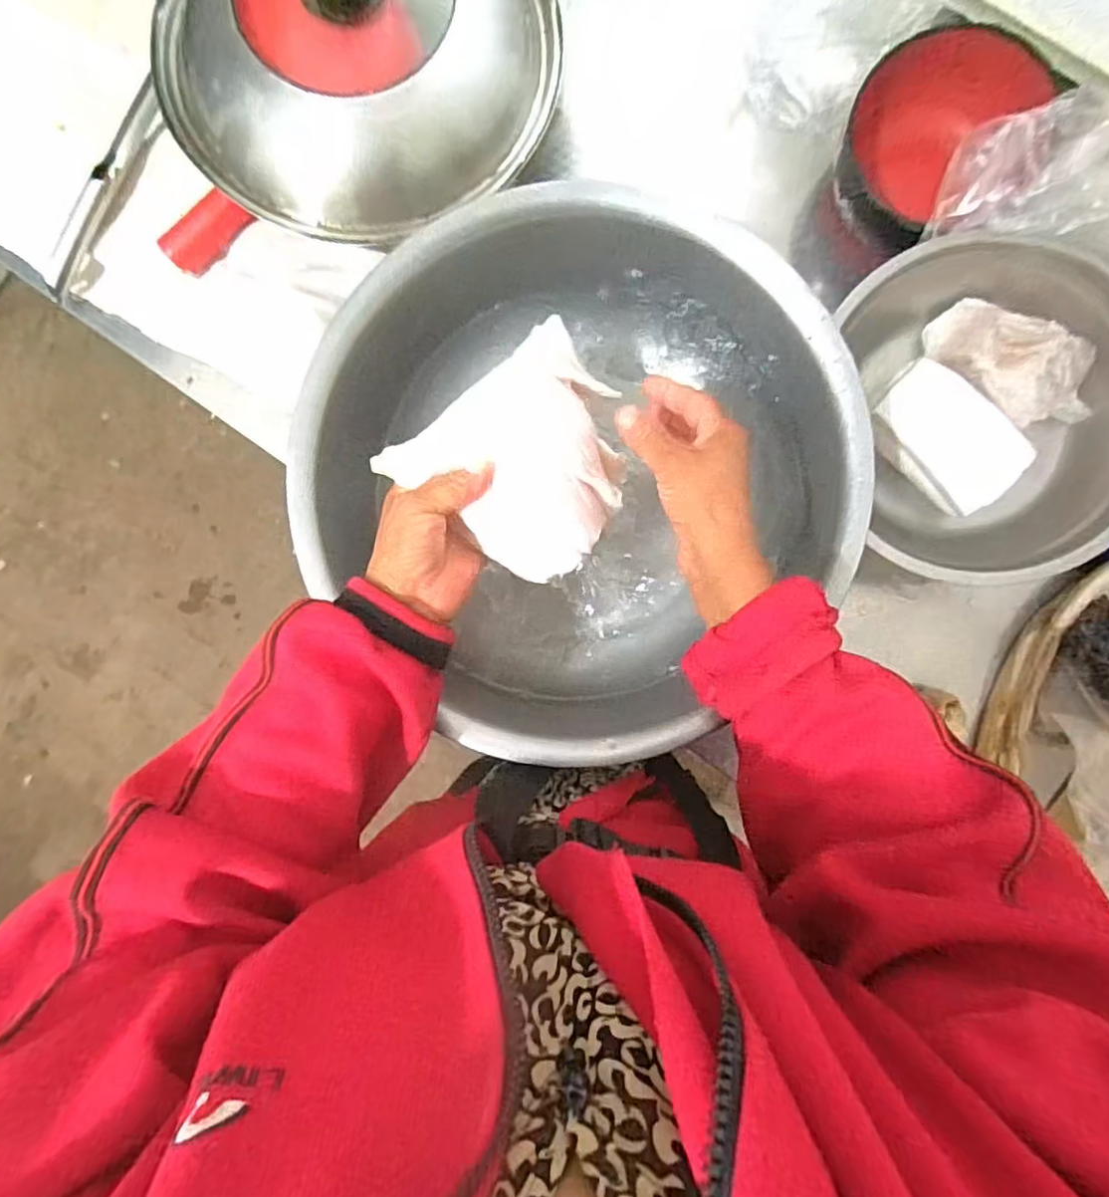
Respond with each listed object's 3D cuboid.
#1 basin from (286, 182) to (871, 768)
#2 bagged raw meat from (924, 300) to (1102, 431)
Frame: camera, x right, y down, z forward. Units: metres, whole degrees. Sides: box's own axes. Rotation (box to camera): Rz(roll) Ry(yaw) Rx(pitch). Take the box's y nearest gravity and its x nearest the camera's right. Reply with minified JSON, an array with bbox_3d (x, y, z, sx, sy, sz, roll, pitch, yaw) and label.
[{"bbox_3d":[0.009,-0.091,0.439,0.367,0.124,0.366,0,89,5],"label":"basin"},{"bbox_3d":[0.358,-0.182,0.465,0.129,0.033,0.062,38,92,4],"label":"bagged raw meat"}]

